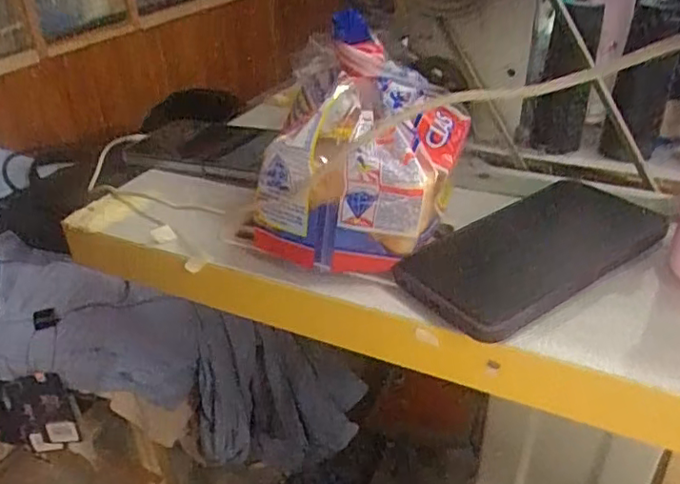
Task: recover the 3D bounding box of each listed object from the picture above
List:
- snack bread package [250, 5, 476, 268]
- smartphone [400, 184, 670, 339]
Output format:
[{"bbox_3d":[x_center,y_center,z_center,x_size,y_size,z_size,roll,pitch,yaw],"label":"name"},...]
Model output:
[{"bbox_3d":[0.012,-0.058,0.360,0.116,0.111,0.105,10,34,17],"label":"snack bread package"},{"bbox_3d":[0.116,0.004,0.357,0.169,0.011,0.079,-22,38,-29],"label":"smartphone"}]

